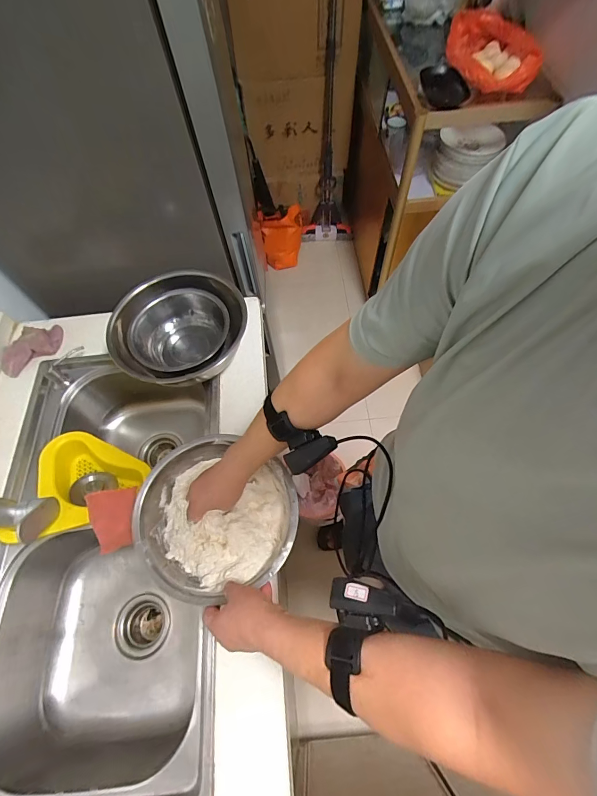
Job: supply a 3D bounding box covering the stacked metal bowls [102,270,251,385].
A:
[{"bbox_3d":[-0.231,-0.134,0.742,0.244,0.130,0.246,-1,64,2],"label":"stacked metal bowls"}]

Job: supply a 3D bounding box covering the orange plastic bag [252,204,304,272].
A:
[{"bbox_3d":[-0.098,-0.791,1.821,0.293,0.289,0.062,-31,60,-18],"label":"orange plastic bag"}]

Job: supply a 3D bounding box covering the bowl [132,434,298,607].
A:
[{"bbox_3d":[-0.124,0.188,0.566,0.233,0.087,0.224,-1,64,2],"label":"bowl"}]

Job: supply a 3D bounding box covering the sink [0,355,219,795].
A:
[{"bbox_3d":[-0.362,0.287,0.715,0.376,0.218,0.743,-9,64,-2],"label":"sink"}]

